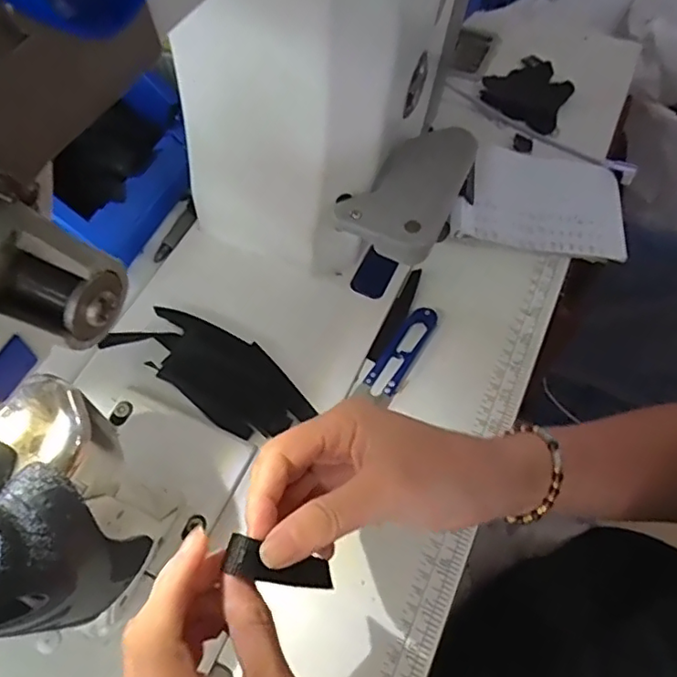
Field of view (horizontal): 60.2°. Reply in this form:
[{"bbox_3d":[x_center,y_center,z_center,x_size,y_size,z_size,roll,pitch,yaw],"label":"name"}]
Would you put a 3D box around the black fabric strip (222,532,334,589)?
[{"bbox_3d":[-0.024,0.094,0.241,0.046,0.010,0.015,25,58,-23],"label":"black fabric strip"}]

